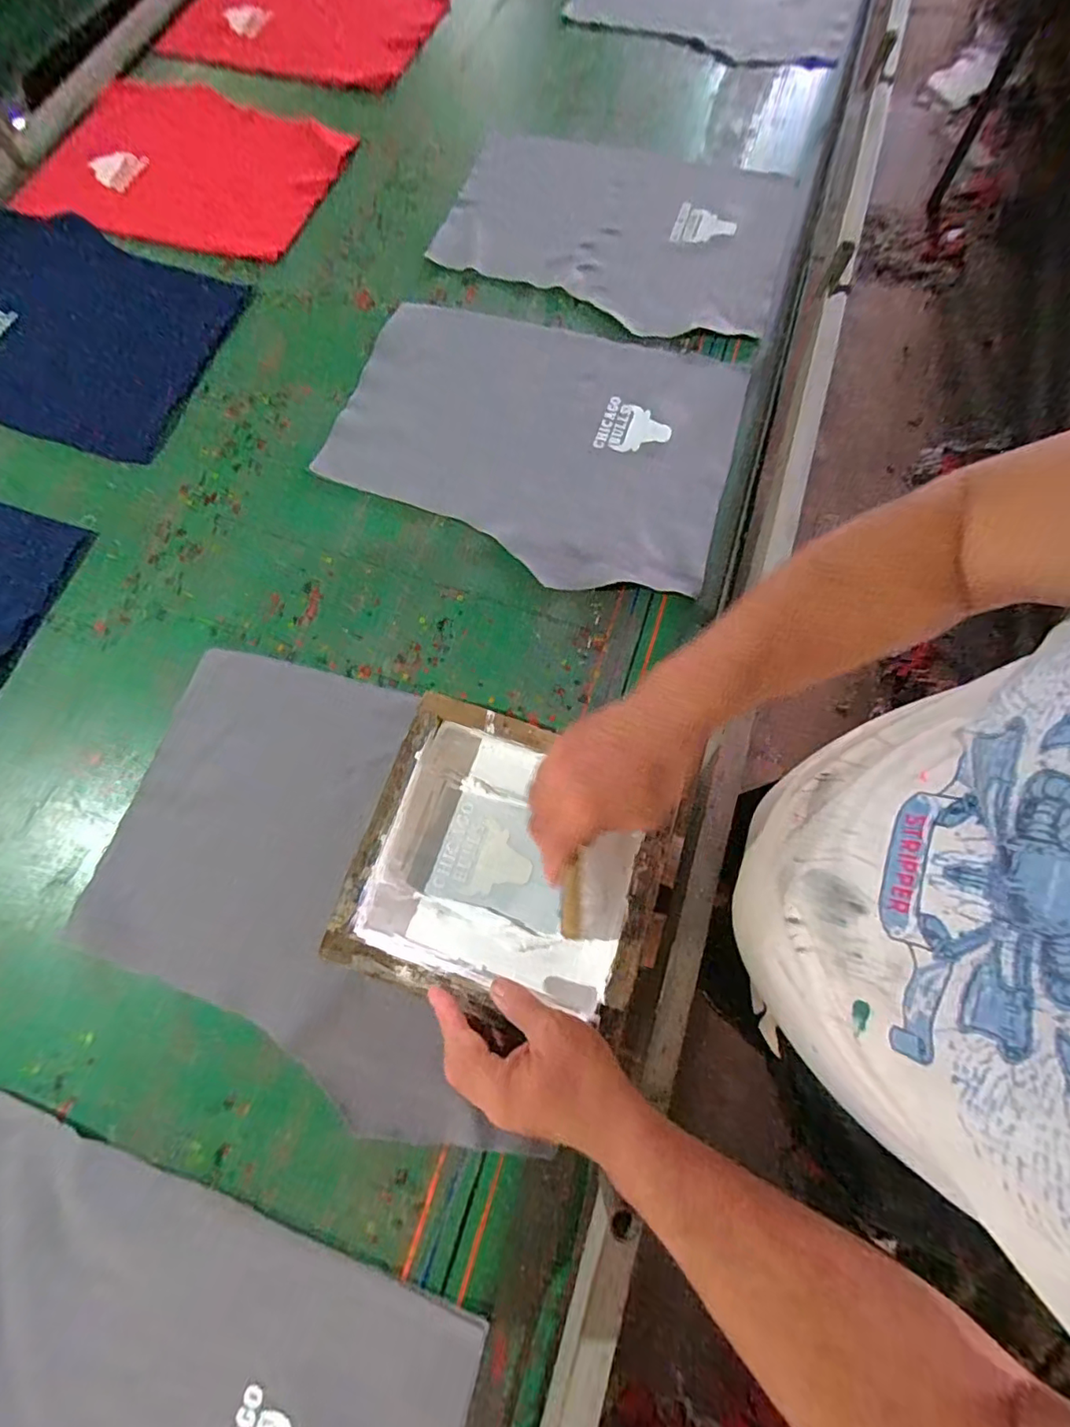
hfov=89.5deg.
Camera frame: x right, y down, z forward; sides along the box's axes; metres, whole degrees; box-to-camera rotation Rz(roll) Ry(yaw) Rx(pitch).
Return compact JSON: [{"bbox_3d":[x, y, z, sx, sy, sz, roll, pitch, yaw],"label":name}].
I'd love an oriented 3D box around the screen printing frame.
[{"bbox_3d":[-0.022,0.133,0.485,0.251,0.052,0.238,19,74,8],"label":"screen printing frame"}]

